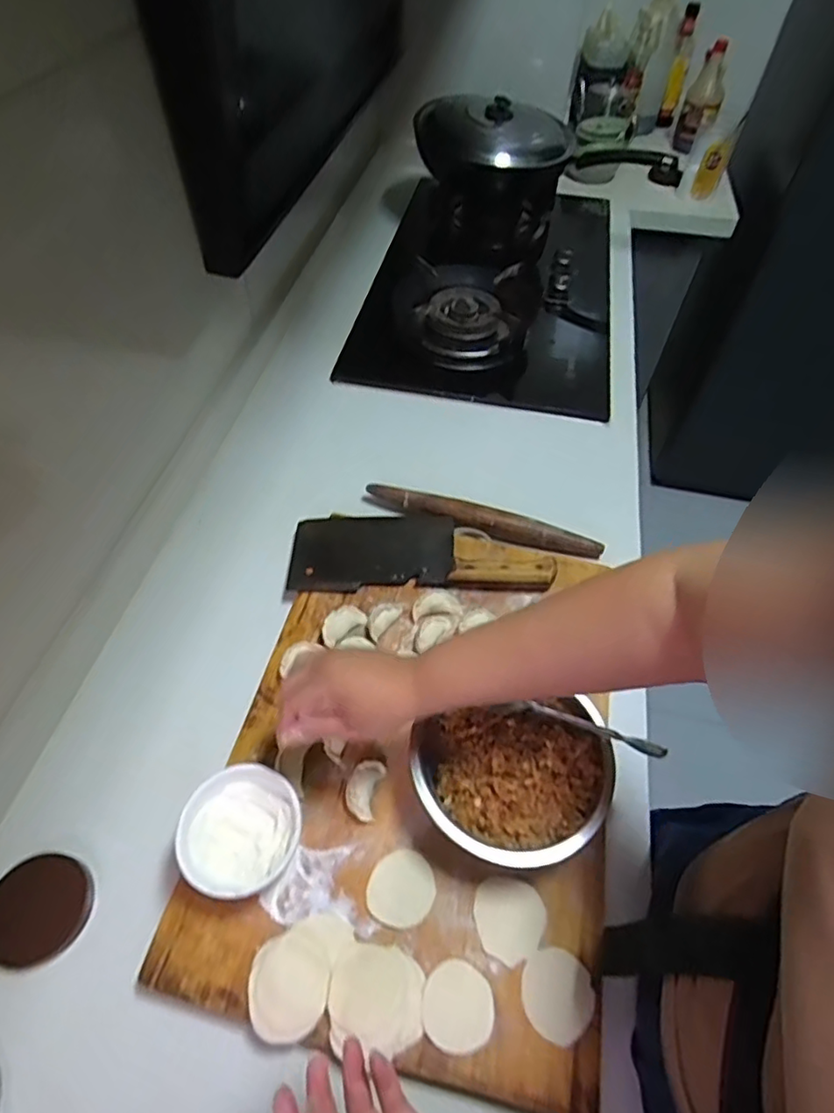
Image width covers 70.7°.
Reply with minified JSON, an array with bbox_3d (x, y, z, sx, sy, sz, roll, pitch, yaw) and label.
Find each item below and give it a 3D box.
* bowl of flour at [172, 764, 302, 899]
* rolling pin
[{"bbox_3d":[-0.144,0.234,0.495,0.092,0.058,0.094,1,54,-1],"label":"bowl of flour"},{"bbox_3d":[0.083,-0.046,0.749,0.299,0.026,0.027,14,55,8],"label":"rolling pin"}]

